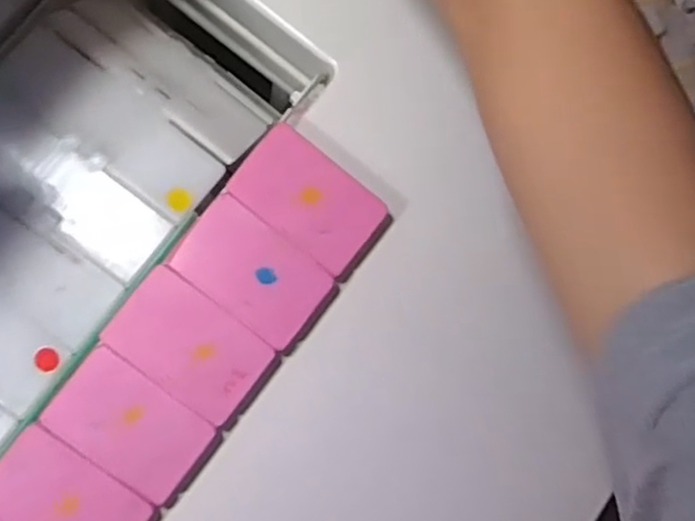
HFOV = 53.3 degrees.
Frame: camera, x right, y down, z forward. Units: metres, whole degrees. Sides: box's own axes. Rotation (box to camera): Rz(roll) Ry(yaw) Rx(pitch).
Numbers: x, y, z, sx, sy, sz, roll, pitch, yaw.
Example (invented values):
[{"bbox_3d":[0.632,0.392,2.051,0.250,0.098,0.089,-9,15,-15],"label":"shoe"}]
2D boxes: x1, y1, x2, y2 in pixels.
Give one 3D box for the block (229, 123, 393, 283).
[{"bbox_3d":[-0.017,-0.029,0.343,0.072,0.011,0.045,39,81,-4],"label":"block"}]

